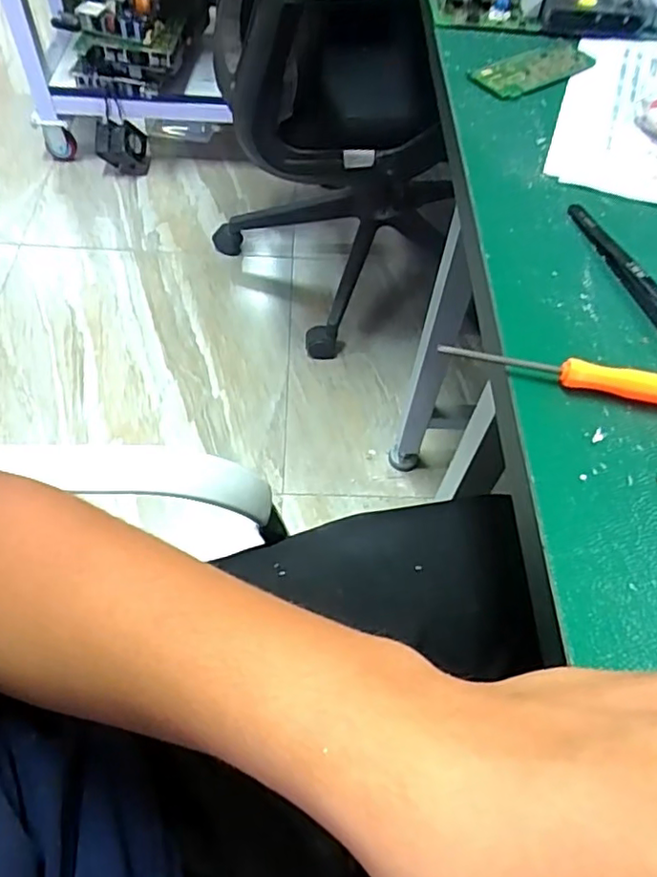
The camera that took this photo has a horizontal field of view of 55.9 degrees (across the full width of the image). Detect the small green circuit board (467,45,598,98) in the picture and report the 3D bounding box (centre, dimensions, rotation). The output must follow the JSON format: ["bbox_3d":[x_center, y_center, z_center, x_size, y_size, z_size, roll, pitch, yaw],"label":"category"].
[{"bbox_3d":[0.129,-0.235,0.389,0.087,0.005,0.034,-30,64,-22],"label":"small green circuit board"}]

